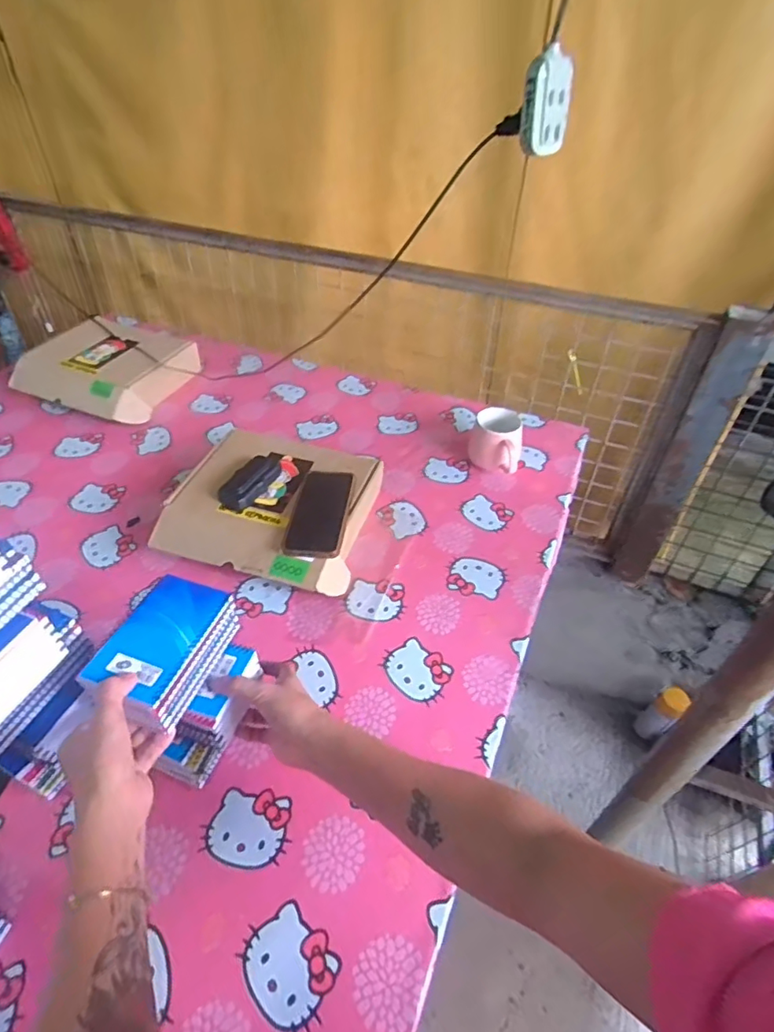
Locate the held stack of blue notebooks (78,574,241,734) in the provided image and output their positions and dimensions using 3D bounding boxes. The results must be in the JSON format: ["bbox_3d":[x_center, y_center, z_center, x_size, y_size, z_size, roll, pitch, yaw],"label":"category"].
[{"bbox_3d":[-0.220,0.134,0.558,0.091,0.054,0.138,14,46,14],"label":"held stack of blue notebooks"}]

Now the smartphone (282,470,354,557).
[{"bbox_3d":[-0.094,-0.008,0.792,0.077,0.011,0.155,2,51,10],"label":"smartphone"}]

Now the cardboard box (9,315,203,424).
[{"bbox_3d":[-0.557,-0.298,1.127,0.302,0.086,0.268,20,47,18],"label":"cardboard box"}]

